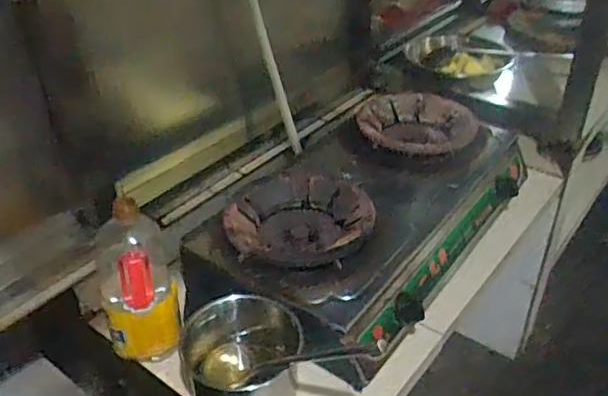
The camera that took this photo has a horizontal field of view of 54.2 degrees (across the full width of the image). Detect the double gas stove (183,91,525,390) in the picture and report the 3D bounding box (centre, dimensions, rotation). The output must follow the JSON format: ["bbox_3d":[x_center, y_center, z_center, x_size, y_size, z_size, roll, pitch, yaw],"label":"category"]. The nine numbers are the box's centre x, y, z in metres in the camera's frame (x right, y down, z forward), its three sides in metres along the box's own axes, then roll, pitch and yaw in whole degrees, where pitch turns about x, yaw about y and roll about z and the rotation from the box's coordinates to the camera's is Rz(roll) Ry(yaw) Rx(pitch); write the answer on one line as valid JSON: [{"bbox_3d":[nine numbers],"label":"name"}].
[{"bbox_3d":[0.144,0.012,1.113,0.352,0.167,0.715,25,43,33],"label":"double gas stove"}]

